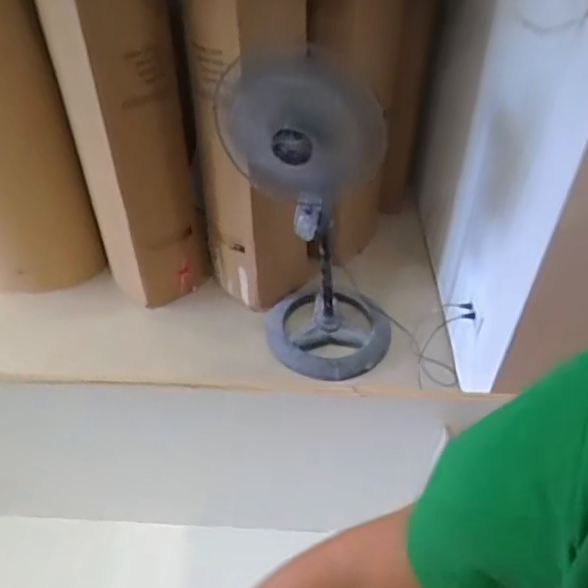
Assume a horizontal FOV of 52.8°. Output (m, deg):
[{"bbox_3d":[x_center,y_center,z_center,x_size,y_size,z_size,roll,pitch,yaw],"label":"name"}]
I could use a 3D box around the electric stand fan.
[{"bbox_3d":[0.056,-0.176,1.782,0.531,0.892,0.443,-3,44,-4],"label":"electric stand fan"}]

